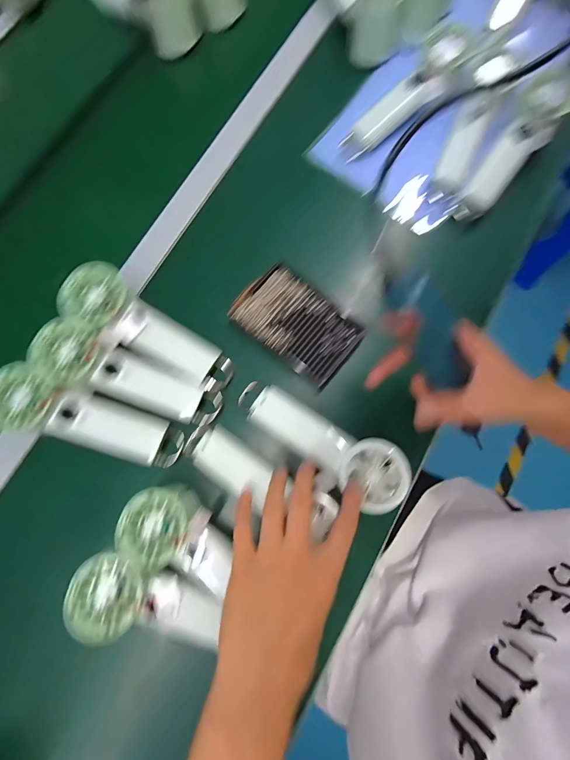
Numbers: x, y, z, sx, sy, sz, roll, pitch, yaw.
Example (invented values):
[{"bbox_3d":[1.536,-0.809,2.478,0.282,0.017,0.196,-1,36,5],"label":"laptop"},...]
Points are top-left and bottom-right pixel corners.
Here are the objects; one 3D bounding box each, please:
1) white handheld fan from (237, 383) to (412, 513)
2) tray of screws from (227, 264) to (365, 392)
[{"bbox_3d":[0.032,0.057,0.342,0.196,0.025,0.059,30,79,21],"label":"white handheld fan"},{"bbox_3d":[0.015,-0.066,0.390,0.142,0.014,0.089,40,81,9],"label":"tray of screws"}]

